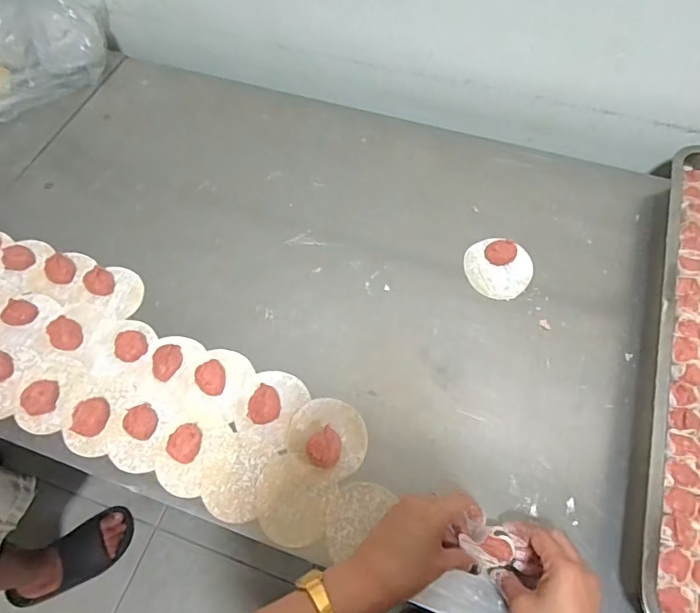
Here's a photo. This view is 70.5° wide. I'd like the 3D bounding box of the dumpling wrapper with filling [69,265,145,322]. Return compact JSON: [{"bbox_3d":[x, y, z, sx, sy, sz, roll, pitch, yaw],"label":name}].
[{"bbox_3d":[-0.294,-0.021,0.615,0.080,0.017,0.066,23,64,13],"label":"dumpling wrapper with filling"}]

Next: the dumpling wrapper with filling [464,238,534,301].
[{"bbox_3d":[0.184,-0.049,0.613,0.081,0.021,0.077,0,61,1],"label":"dumpling wrapper with filling"}]

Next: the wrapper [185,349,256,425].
[{"bbox_3d":[-0.144,0.085,0.549,0.075,0.015,0.081,0,61,1],"label":"wrapper"}]

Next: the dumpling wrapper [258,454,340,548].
[{"bbox_3d":[-0.055,0.193,0.495,0.078,0.004,0.081,14,62,8],"label":"dumpling wrapper"}]

